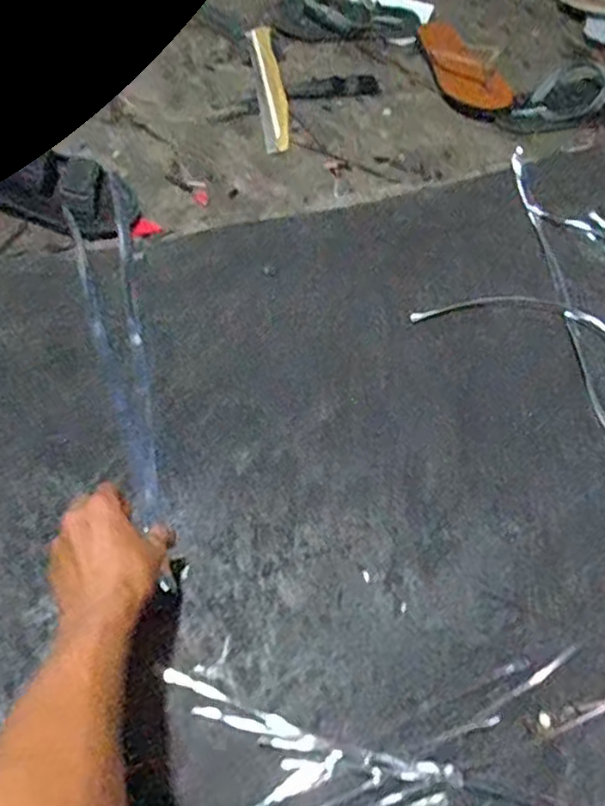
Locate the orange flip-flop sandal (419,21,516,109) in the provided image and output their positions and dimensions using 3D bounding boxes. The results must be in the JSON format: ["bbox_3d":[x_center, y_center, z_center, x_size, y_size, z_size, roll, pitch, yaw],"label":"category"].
[{"bbox_3d":[0.261,-0.567,1.058,0.096,0.033,0.253,-17,64,-15],"label":"orange flip-flop sandal"}]

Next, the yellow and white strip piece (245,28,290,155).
[{"bbox_3d":[-0.054,-0.524,1.044,0.044,0.012,0.317,-4,60,-10],"label":"yellow and white strip piece"}]

